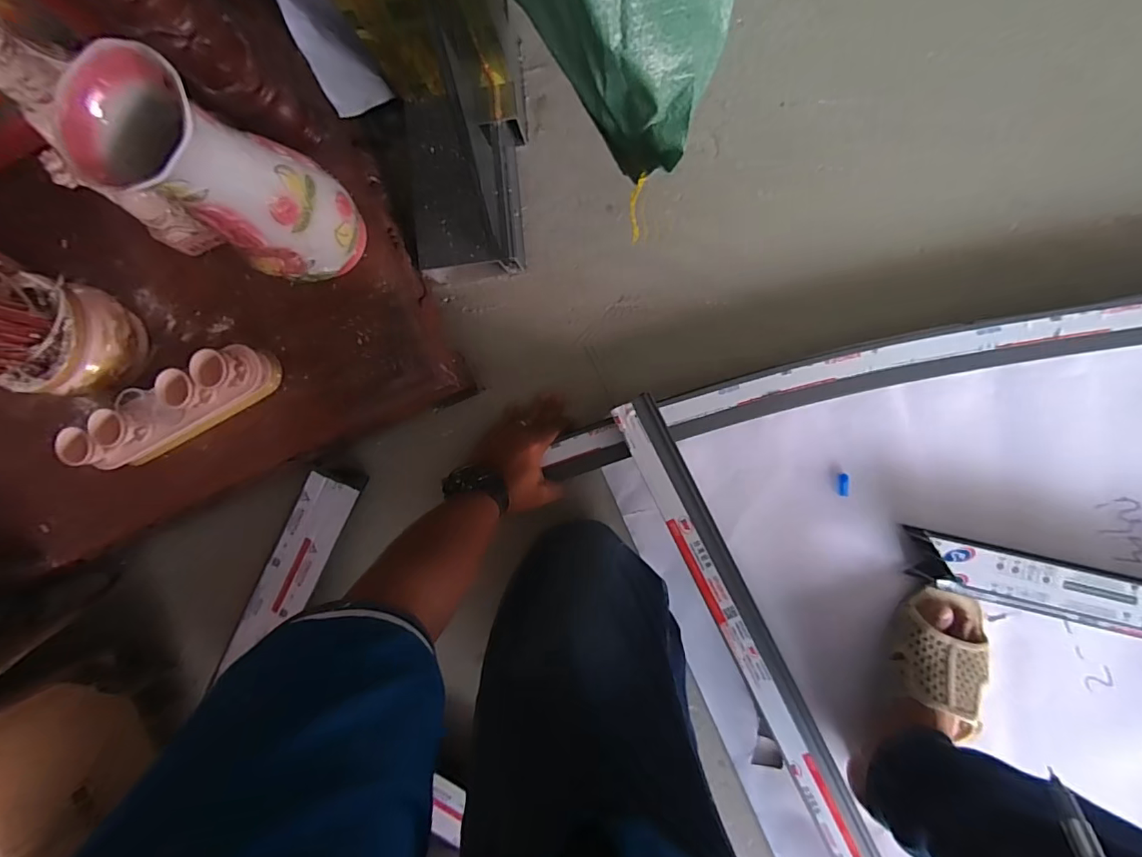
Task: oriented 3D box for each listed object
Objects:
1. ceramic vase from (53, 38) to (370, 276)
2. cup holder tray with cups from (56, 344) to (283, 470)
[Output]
[{"bbox_3d":[-0.286,-0.207,0.450,0.095,0.239,0.104,0,91,8],"label":"ceramic vase"},{"bbox_3d":[-0.442,-0.020,0.560,0.220,0.084,0.050,-27,88,7],"label":"cup holder tray with cups"}]

